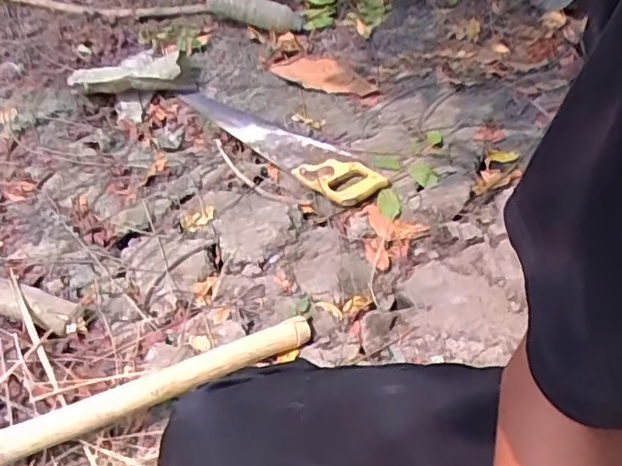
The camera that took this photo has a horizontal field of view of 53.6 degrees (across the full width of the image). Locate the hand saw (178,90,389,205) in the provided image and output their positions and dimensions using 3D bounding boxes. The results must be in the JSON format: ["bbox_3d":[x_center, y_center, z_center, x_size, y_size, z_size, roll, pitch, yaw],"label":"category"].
[{"bbox_3d":[-0.065,-0.189,1.189,0.120,0.037,0.501,-32,53,-29],"label":"hand saw"}]

